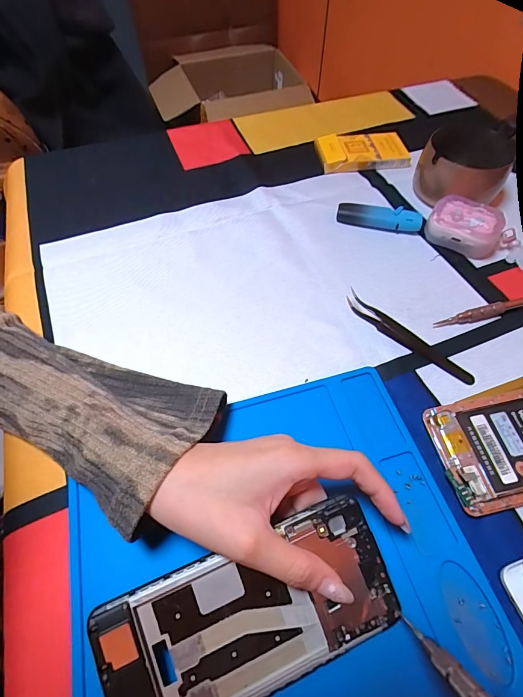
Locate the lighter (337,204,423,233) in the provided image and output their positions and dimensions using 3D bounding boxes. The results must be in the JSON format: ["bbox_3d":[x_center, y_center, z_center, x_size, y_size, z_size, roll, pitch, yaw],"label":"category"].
[{"bbox_3d":[0.119,-0.132,0.379,0.081,0.018,0.018,12,58,8],"label":"lighter"}]

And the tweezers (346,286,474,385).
[{"bbox_3d":[0.117,-0.011,0.302,0.117,0.013,0.017,38,65,21],"label":"tweezers"}]

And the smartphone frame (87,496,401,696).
[{"bbox_3d":[-0.004,0.139,0.192,0.147,0.005,0.071,-19,82,-12],"label":"smartphone frame"}]

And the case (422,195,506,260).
[{"bbox_3d":[0.196,-0.117,0.360,0.065,0.026,0.047,27,62,16],"label":"case"}]

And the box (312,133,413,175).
[{"bbox_3d":[0.118,-0.233,0.439,0.101,0.021,0.055,-5,58,-3],"label":"box"}]

